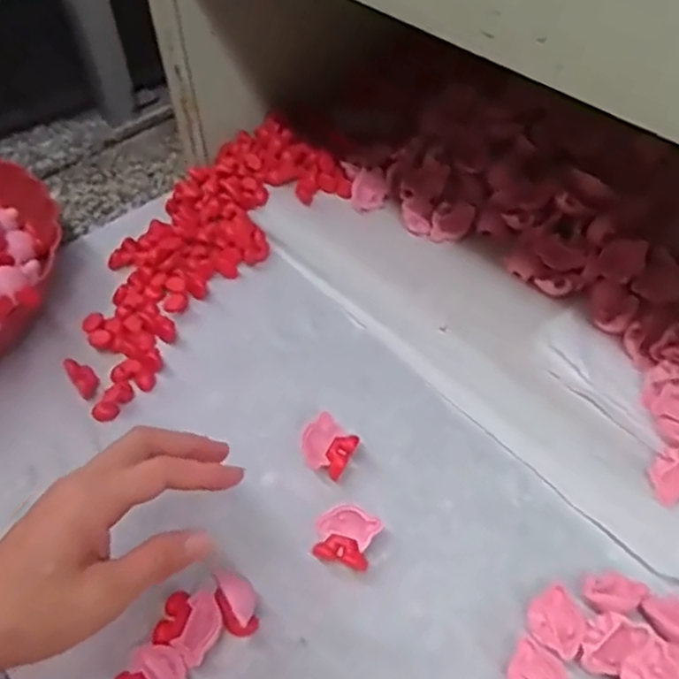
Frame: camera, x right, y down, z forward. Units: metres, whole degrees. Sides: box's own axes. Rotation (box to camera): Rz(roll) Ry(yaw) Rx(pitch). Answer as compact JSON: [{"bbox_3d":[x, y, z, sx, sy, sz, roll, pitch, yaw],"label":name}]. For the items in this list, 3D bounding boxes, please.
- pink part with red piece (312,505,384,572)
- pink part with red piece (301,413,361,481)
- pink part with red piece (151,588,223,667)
[{"bbox_3d":[0.004,0.114,0.400,0.035,0.016,0.030,12,53,11],"label":"pink part with red piece"},{"bbox_3d":[-0.007,0.068,0.439,0.032,0.016,0.037,22,55,19],"label":"pink part with red piece"},{"bbox_3d":[-0.079,0.150,0.367,0.034,0.009,0.034,3,49,-4],"label":"pink part with red piece"}]

